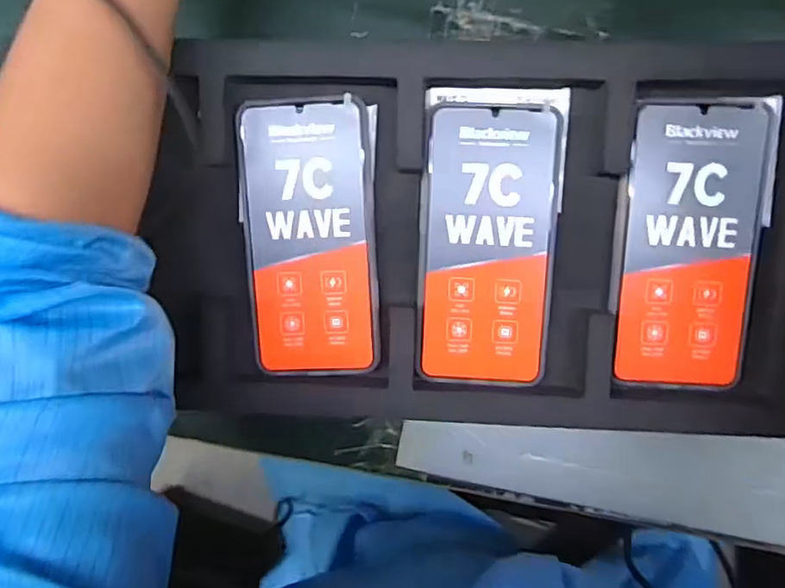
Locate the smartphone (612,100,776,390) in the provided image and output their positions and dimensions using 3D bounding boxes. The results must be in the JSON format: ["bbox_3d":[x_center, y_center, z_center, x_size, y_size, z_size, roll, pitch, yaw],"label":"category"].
[{"bbox_3d":[0.173,-0.026,0.329,0.074,0.011,0.160,3,93,3],"label":"smartphone"}]

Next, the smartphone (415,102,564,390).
[{"bbox_3d":[0.057,-0.027,0.337,0.077,0.009,0.164,3,93,3],"label":"smartphone"}]

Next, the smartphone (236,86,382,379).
[{"bbox_3d":[-0.051,-0.032,0.342,0.076,0.007,0.163,-3,93,3],"label":"smartphone"}]

